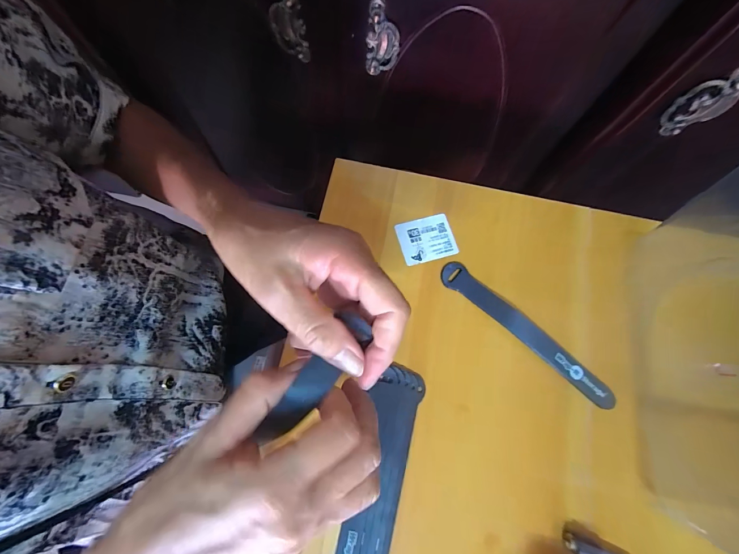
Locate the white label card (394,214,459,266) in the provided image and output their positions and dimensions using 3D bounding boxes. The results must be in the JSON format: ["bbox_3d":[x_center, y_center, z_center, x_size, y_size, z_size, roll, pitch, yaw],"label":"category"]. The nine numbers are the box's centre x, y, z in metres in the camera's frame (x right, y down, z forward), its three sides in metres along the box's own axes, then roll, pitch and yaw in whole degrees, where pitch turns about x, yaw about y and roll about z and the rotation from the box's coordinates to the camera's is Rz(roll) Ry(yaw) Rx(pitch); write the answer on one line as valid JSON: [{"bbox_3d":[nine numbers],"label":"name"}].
[{"bbox_3d":[0.063,-0.043,0.359,0.060,0.004,0.050,-15,72,-6],"label":"white label card"}]

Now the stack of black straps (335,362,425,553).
[{"bbox_3d":[0.005,0.181,0.284,0.048,0.012,0.204,15,72,4],"label":"stack of black straps"}]

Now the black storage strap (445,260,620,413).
[{"bbox_3d":[0.155,0.055,0.328,0.198,0.008,0.027,41,75,12],"label":"black storage strap"}]

